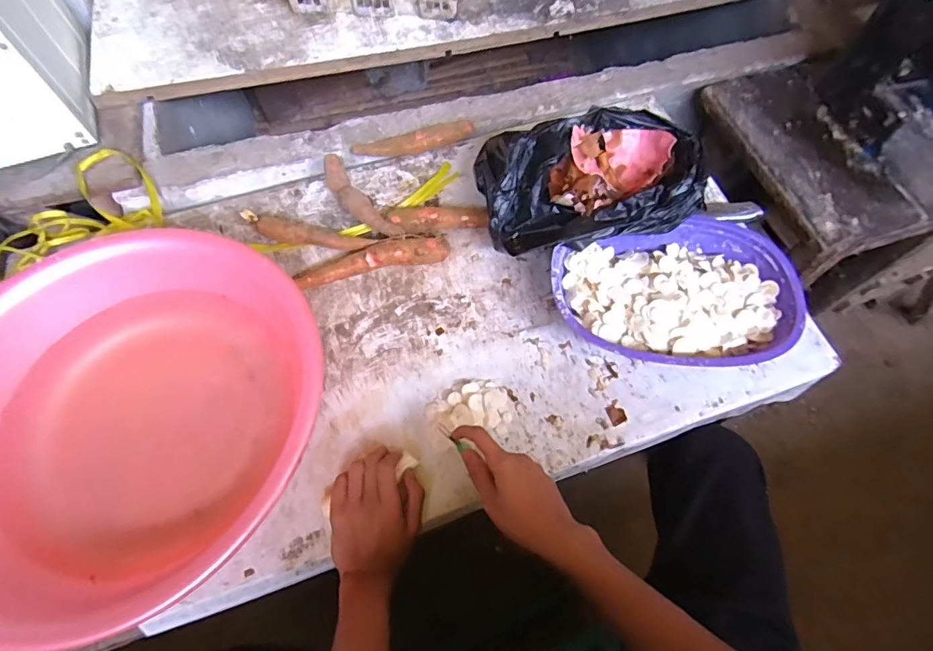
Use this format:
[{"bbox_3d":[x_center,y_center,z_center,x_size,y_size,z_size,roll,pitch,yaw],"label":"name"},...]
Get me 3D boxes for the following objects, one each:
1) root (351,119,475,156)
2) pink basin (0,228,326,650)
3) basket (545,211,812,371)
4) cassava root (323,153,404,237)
[{"bbox_3d":[-0.083,-0.297,0.780,0.195,0.031,0.039,-15,65,-9],"label":"root"},{"bbox_3d":[-0.370,0.093,0.543,0.407,0.138,0.384,1,63,-2],"label":"pink basin"},{"bbox_3d":[0.260,-0.036,0.625,0.302,0.073,0.209,-3,63,-4],"label":"basket"},{"bbox_3d":[-0.160,-0.183,0.724,0.037,0.037,0.181,-36,70,-18],"label":"cassava root"}]

